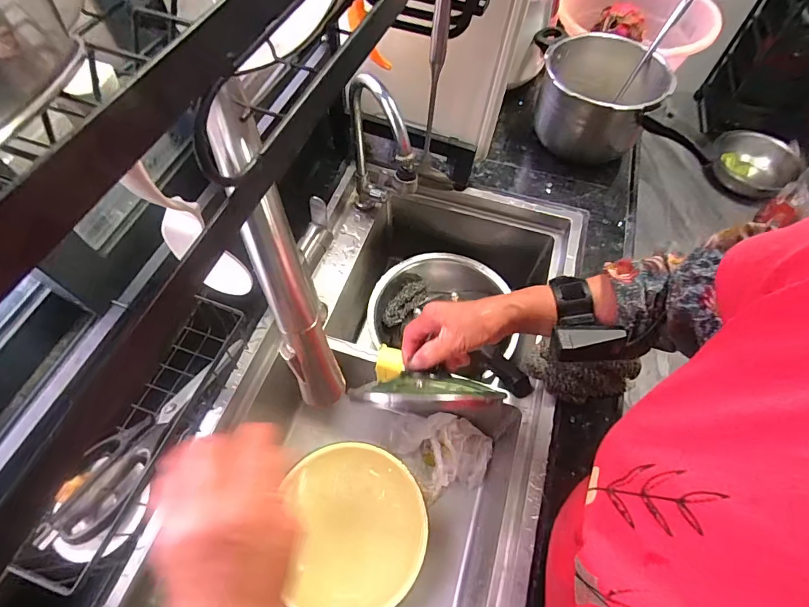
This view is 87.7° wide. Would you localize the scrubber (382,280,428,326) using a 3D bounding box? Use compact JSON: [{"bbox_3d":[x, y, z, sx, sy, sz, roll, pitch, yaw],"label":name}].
[{"bbox_3d":[0.003,-0.002,0.833,0.043,0.031,0.114,34,64,18],"label":"scrubber"}]

